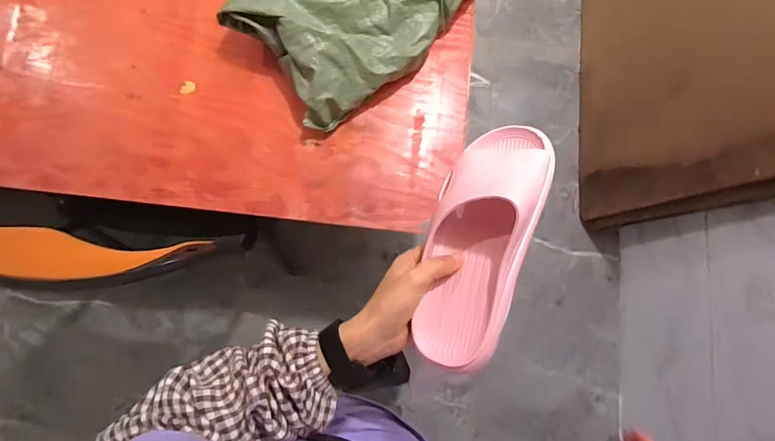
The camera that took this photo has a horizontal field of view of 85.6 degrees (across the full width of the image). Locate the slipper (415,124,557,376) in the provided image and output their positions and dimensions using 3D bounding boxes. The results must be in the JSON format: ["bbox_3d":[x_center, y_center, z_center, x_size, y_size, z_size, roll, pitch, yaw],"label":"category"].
[{"bbox_3d":[0.087,0.013,0.400,0.096,0.075,0.245,10,73,36],"label":"slipper"}]

